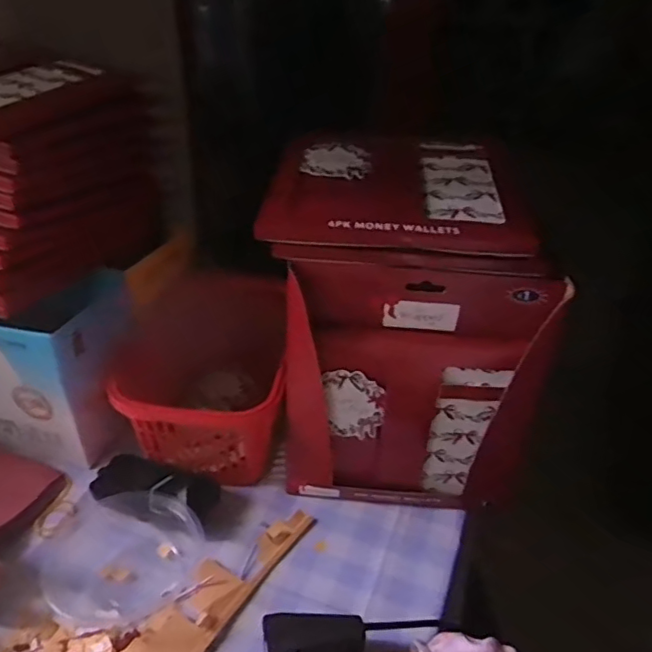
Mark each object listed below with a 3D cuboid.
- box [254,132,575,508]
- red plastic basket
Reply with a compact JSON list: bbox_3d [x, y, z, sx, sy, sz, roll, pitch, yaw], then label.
[{"bbox_3d":[0.062,0.008,0.529,0.210,0.280,0.163,5,35,3],"label":"box"},{"bbox_3d":[-0.118,0.056,0.591,0.158,0.124,0.204,-3,35,-8],"label":"red plastic basket"}]

